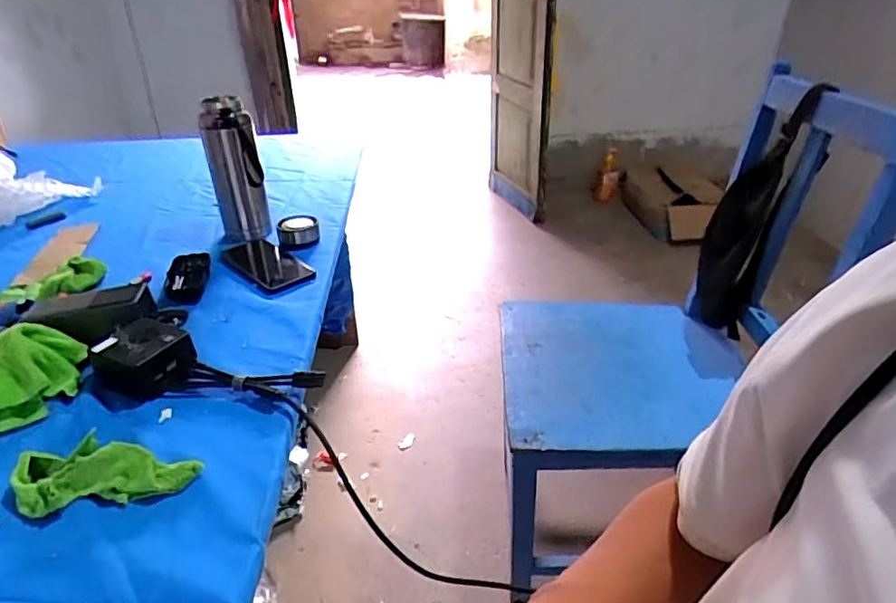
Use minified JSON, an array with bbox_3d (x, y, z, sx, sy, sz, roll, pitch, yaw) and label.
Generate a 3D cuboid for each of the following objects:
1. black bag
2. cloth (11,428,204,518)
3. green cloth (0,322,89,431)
[{"bbox_3d":[0.468,-0.143,0.867,0.084,0.365,0.134,11,33,19],"label":"black bag"},{"bbox_3d":[-0.301,0.147,0.480,0.159,0.038,0.059,-3,33,-6],"label":"cloth"},{"bbox_3d":[-0.438,0.075,0.576,0.088,0.031,0.113,15,51,-31],"label":"green cloth"}]

